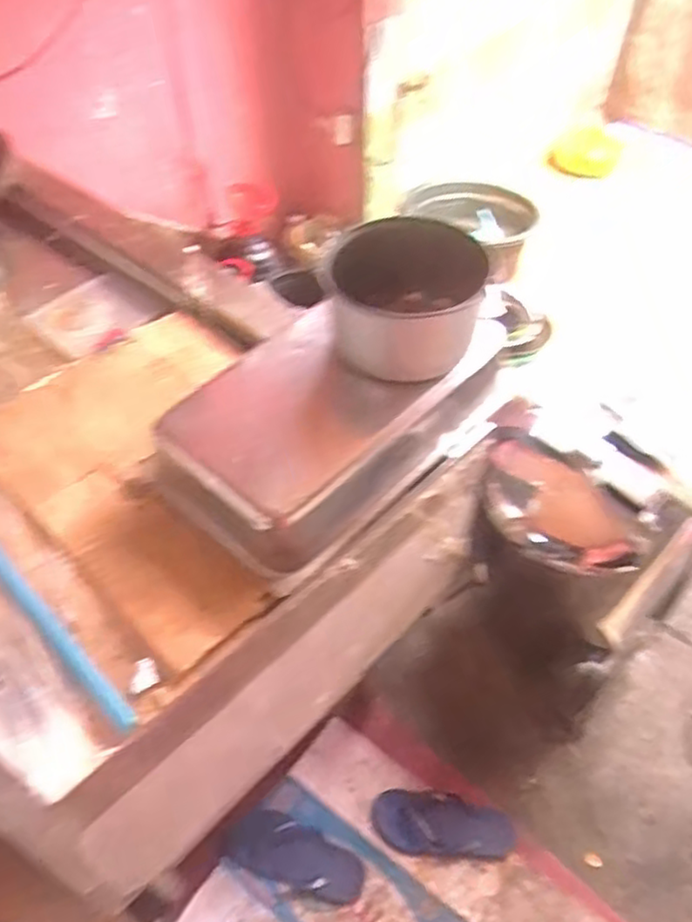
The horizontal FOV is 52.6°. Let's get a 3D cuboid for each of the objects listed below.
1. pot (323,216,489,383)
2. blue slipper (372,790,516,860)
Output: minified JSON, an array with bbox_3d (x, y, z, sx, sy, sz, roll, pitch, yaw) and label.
[{"bbox_3d":[0.078,-0.226,0.973,0.210,0.145,0.180,4,49,6],"label":"pot"},{"bbox_3d":[0.179,0.671,1.300,0.248,0.040,0.109,0,48,2],"label":"blue slipper"}]

